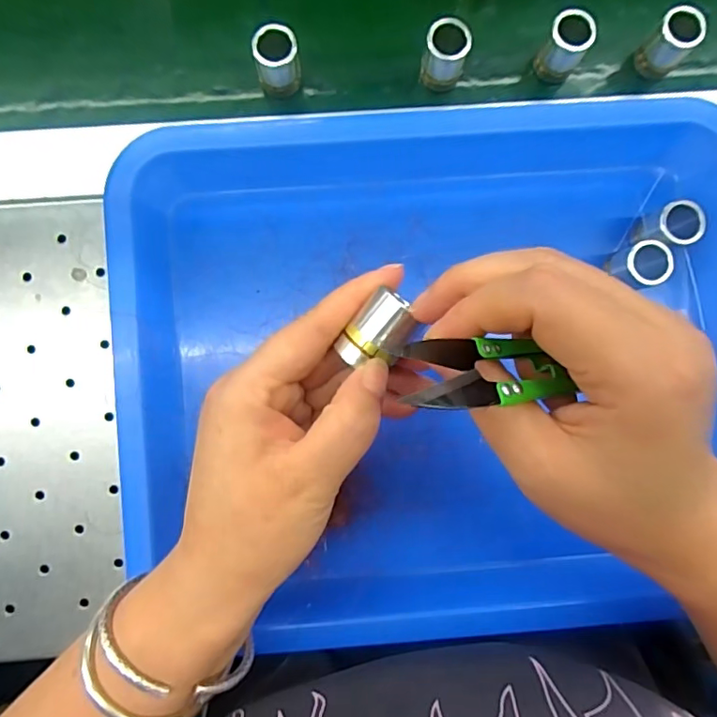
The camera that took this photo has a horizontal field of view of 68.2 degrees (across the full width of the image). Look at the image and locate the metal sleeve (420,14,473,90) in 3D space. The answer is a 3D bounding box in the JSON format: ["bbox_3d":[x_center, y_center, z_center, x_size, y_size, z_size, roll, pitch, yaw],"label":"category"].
[{"bbox_3d":[0.047,-0.163,0.289,0.022,0.039,0.020,16,88,-1],"label":"metal sleeve"}]

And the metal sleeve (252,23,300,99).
[{"bbox_3d":[-0.043,-0.158,0.285,0.022,0.037,0.021,-5,88,-2],"label":"metal sleeve"}]

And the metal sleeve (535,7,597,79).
[{"bbox_3d":[0.112,-0.170,0.289,0.021,0.032,0.020,0,88,-1],"label":"metal sleeve"}]

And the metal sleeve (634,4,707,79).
[{"bbox_3d":[0.170,-0.172,0.290,0.022,0.031,0.020,0,88,-1],"label":"metal sleeve"}]

